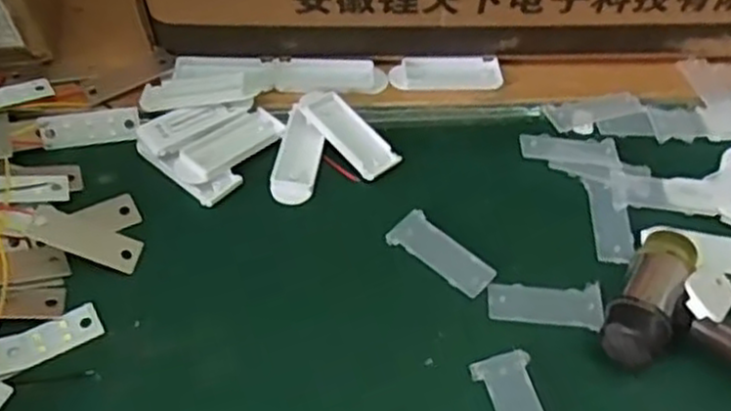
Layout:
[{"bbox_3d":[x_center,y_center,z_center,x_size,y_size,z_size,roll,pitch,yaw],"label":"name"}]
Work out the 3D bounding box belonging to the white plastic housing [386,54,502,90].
[{"bbox_3d":[0.042,-0.068,0.391,0.057,0.009,0.020,-1,50,-4],"label":"white plastic housing"}]

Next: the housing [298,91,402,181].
[{"bbox_3d":[-0.009,-0.036,0.362,0.022,0.006,0.056,-36,73,-28],"label":"housing"}]

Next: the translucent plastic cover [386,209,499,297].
[{"bbox_3d":[0.033,0.021,0.327,0.020,0.004,0.048,-35,59,-27],"label":"translucent plastic cover"}]

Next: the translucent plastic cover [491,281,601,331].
[{"bbox_3d":[0.075,0.040,0.314,0.046,0.004,0.021,6,50,3],"label":"translucent plastic cover"}]

